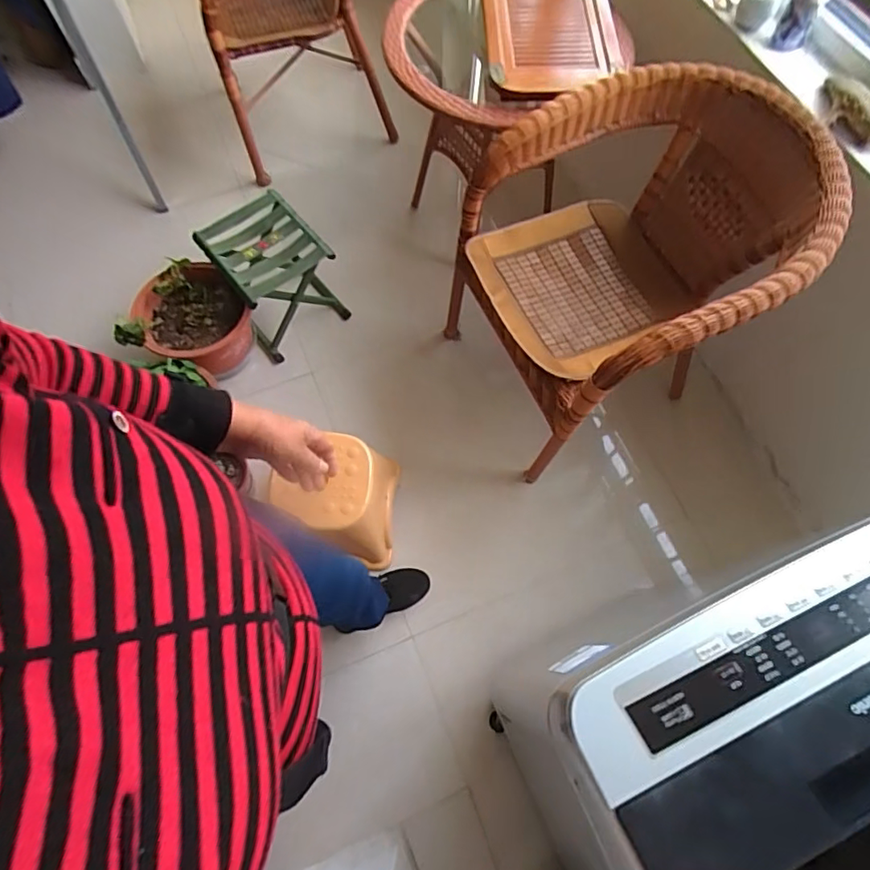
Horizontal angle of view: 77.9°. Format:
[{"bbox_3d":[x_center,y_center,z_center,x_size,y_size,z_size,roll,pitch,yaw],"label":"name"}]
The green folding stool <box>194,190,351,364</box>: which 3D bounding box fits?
[{"bbox_3d":[-0.469,-0.461,1.583,0.285,0.296,0.321,-33,71,-12],"label":"green folding stool"}]

